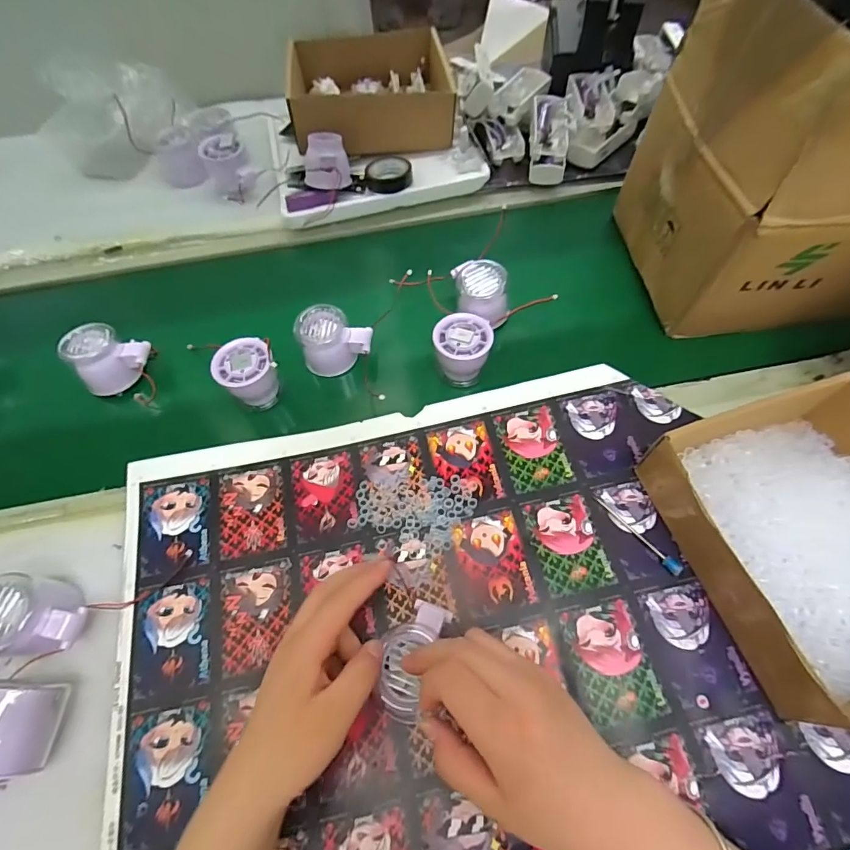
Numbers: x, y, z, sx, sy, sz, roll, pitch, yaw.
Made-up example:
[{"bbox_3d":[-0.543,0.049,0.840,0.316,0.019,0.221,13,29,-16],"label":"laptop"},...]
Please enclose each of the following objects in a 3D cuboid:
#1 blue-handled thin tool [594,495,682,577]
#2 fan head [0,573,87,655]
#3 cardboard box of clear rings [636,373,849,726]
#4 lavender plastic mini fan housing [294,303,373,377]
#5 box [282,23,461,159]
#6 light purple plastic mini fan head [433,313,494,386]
[{"bbox_3d":[0.180,0.091,0.392,0.014,0.009,0.086,-39,66,-17],"label":"blue-handled thin tool"},{"bbox_3d":[-0.305,0.148,0.360,0.075,0.053,0.057,-2,61,2],"label":"fan head"},{"bbox_3d":[0.298,0.083,0.354,0.181,0.072,0.211,-17,62,-7],"label":"cardboard box of clear rings"},{"bbox_3d":[-0.096,-0.093,0.493,0.072,0.058,0.048,-15,61,-5],"label":"lavender plastic mini fan housing"},{"bbox_3d":[-0.076,-0.462,0.642,0.216,0.066,0.179,-6,63,-2],"label":"box"},{"bbox_3d":[0.040,-0.075,0.486,0.057,0.070,0.055,3,61,4],"label":"light purple plastic mini fan head"}]

